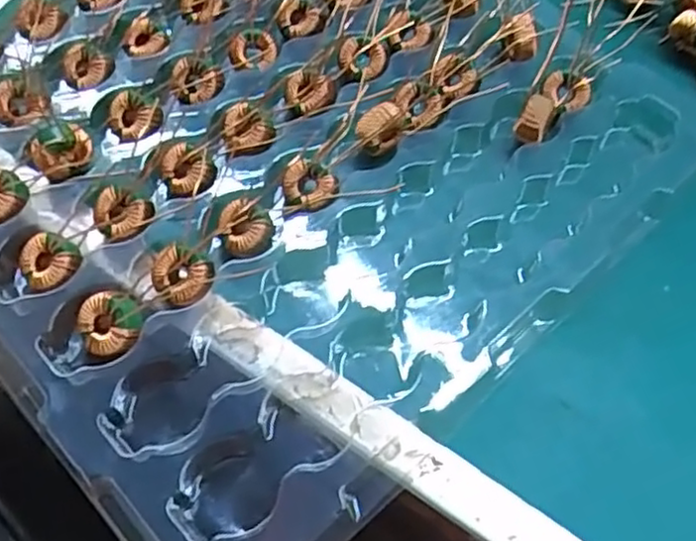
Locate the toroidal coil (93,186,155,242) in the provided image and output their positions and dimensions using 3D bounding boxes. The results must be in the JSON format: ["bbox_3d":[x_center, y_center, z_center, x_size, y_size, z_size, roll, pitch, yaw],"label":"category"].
[{"bbox_3d":[-0.087,-0.022,0.272,0.022,0.007,0.018,23,64,9],"label":"toroidal coil"}]

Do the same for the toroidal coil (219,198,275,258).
[{"bbox_3d":[-0.040,-0.016,0.272,0.021,0.009,0.018,25,64,10],"label":"toroidal coil"}]

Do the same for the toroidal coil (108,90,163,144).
[{"bbox_3d":[-0.090,-0.063,0.298,0.022,0.010,0.018,30,65,12],"label":"toroidal coil"}]

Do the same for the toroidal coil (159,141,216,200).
[{"bbox_3d":[-0.066,-0.039,0.285,0.023,0.007,0.020,29,65,12],"label":"toroidal coil"}]

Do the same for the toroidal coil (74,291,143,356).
[{"bbox_3d":[-0.083,0.018,0.250,0.023,0.011,0.023,-1,85,15],"label":"toroidal coil"}]

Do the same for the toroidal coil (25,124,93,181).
[{"bbox_3d":[-0.115,-0.047,0.280,0.023,0.011,0.021,1,62,-2],"label":"toroidal coil"}]

